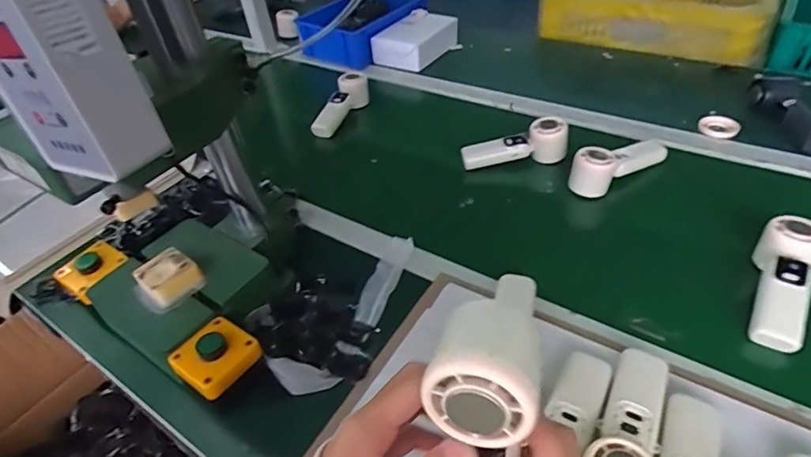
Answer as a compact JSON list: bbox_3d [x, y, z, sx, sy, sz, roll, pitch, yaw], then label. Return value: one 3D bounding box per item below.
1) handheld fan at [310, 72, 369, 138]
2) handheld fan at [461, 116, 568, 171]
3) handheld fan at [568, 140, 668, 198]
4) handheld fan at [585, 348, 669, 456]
[{"bbox_3d":[-0.127,-0.241,0.931,0.049,0.053,0.161,22,67,29],"label":"handheld fan"},{"bbox_3d":[0.173,-0.132,0.760,0.162,0.056,0.048,-7,42,1],"label":"handheld fan"},{"bbox_3d":[0.319,-0.105,0.704,0.174,0.053,0.050,-25,45,-18],"label":"handheld fan"},{"bbox_3d":[0.194,0.176,0.415,0.050,0.047,0.170,16,35,24],"label":"handheld fan"}]

